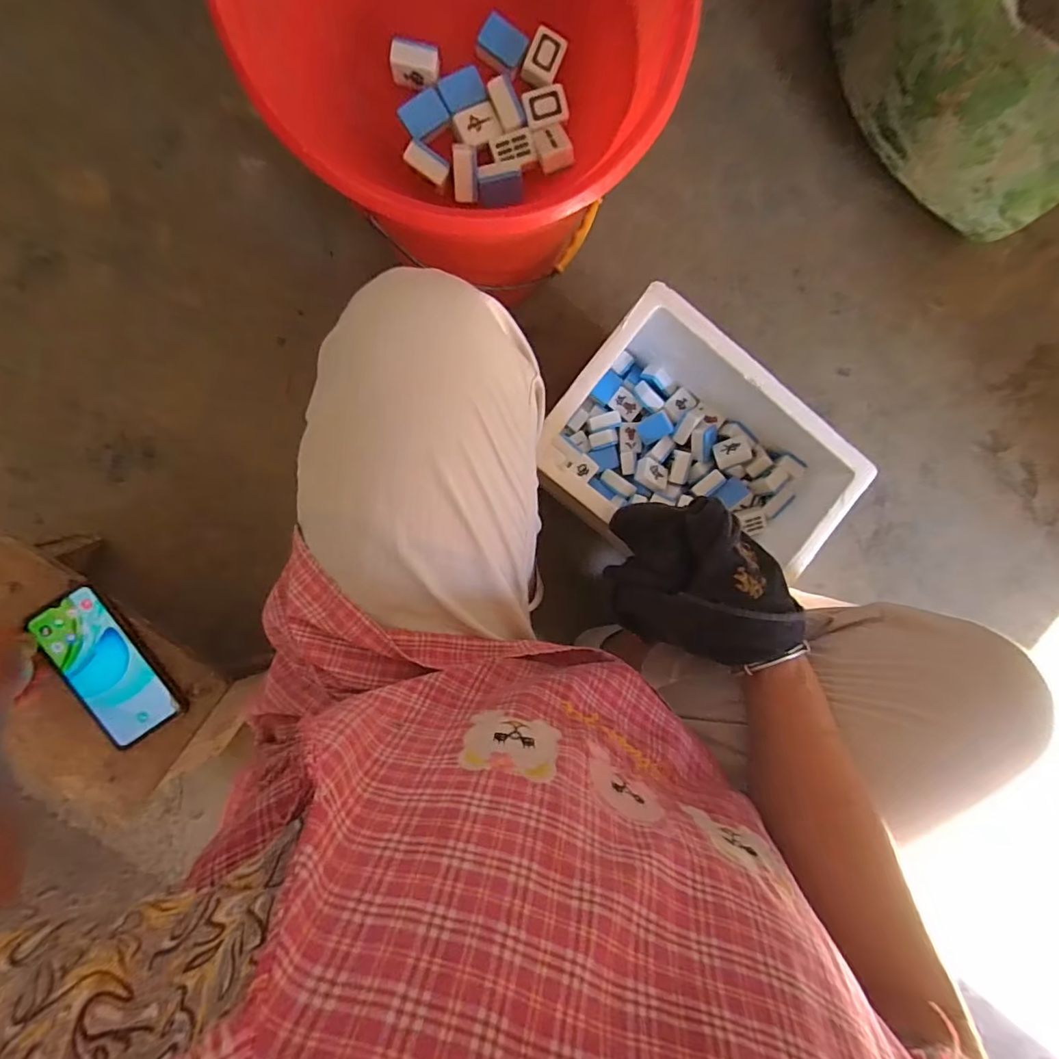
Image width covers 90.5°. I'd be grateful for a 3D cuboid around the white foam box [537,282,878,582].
[{"bbox_3d":[0.187,-0.084,0.622,0.309,0.155,0.244,38,90,-5],"label":"white foam box"}]

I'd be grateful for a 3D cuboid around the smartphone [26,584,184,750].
[{"bbox_3d":[-0.426,0.140,0.526,0.078,0.013,0.159,-33,95,-1],"label":"smartphone"}]

